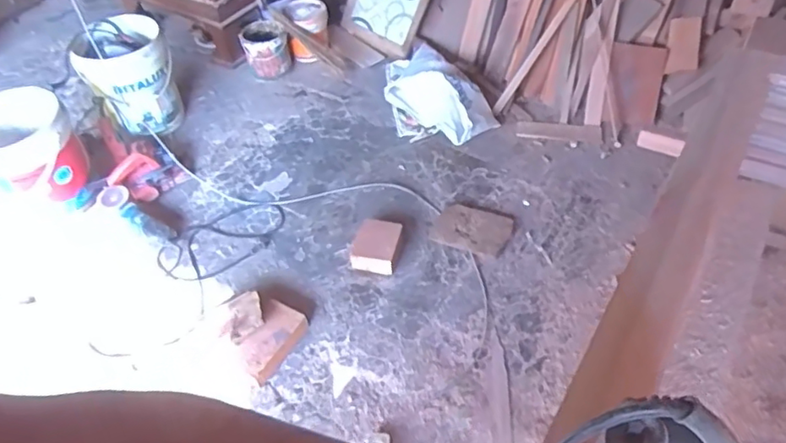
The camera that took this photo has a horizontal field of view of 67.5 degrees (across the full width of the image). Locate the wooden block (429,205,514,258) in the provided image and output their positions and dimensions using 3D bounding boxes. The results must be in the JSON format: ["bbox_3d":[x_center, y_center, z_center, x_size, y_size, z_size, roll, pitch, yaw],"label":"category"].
[{"bbox_3d":[0.247,0.023,1.855,0.228,0.030,0.178,15,50,16],"label":"wooden block"}]

